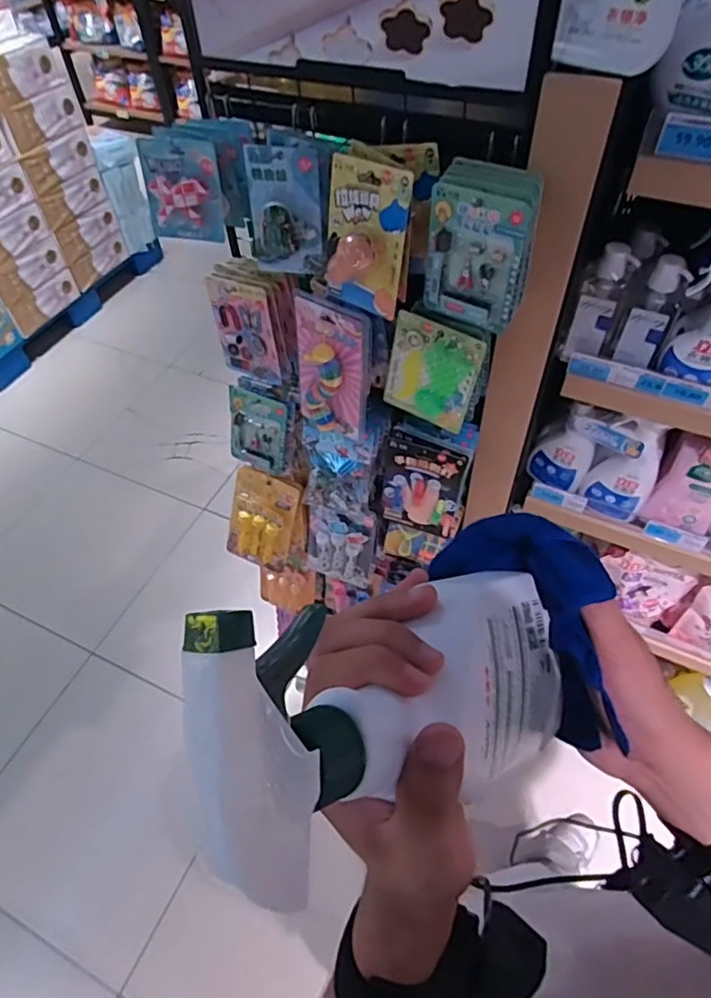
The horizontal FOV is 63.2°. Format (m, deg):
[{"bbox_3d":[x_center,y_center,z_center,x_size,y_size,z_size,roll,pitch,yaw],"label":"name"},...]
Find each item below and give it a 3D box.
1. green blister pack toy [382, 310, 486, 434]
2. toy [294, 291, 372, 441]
[{"bbox_3d":[0.101,-0.170,0.793,0.124,0.149,0.010,28,49,15],"label":"green blister pack toy"},{"bbox_3d":[-0.035,-0.179,0.836,0.120,0.217,0.048,22,50,21],"label":"toy"}]

